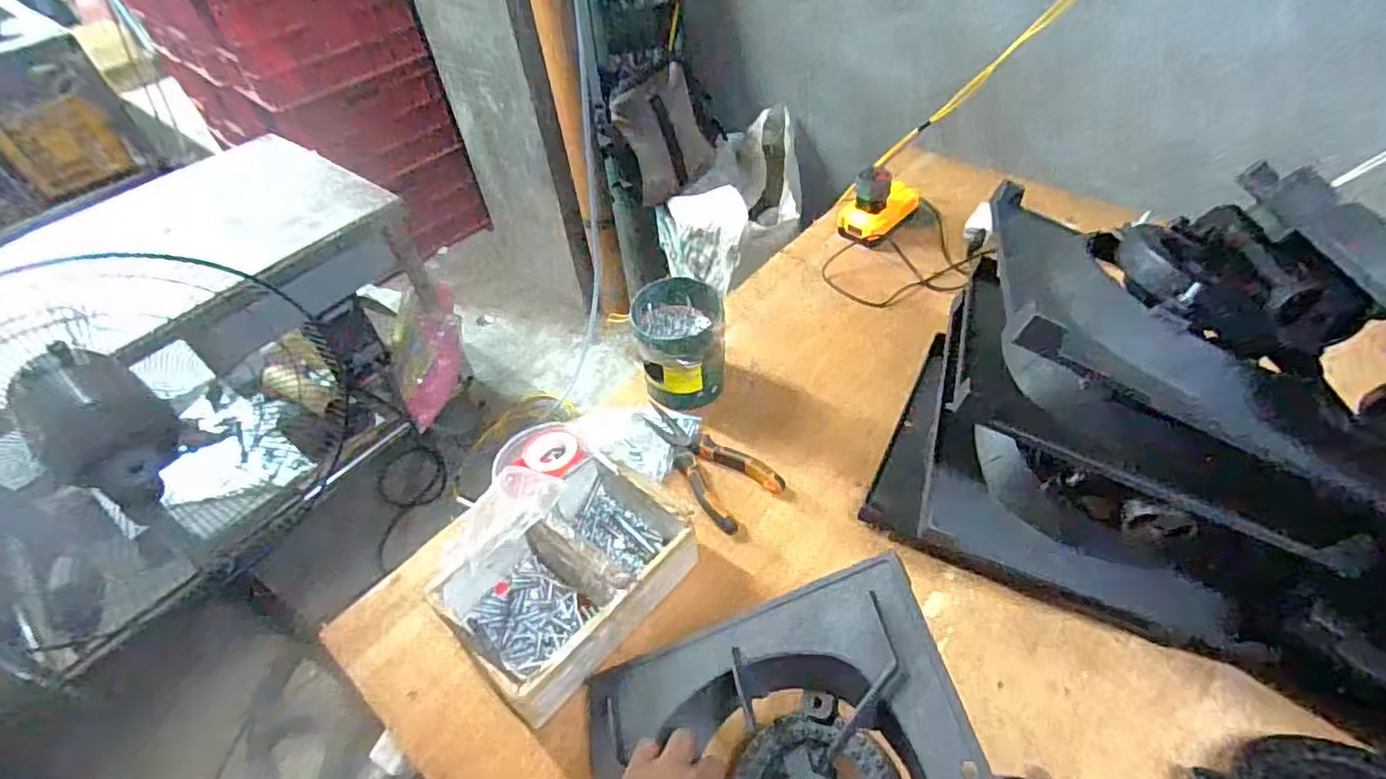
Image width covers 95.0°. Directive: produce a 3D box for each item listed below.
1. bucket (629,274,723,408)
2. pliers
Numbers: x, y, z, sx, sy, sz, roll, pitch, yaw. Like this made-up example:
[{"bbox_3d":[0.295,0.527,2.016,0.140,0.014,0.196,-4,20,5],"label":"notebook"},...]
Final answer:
[{"bbox_3d":[-0.016,-0.058,0.806,0.106,0.109,0.119,-16,48,-9],"label":"bucket"},{"bbox_3d":[0.008,0.078,0.749,0.088,0.016,0.193,-34,53,-24],"label":"pliers"}]

